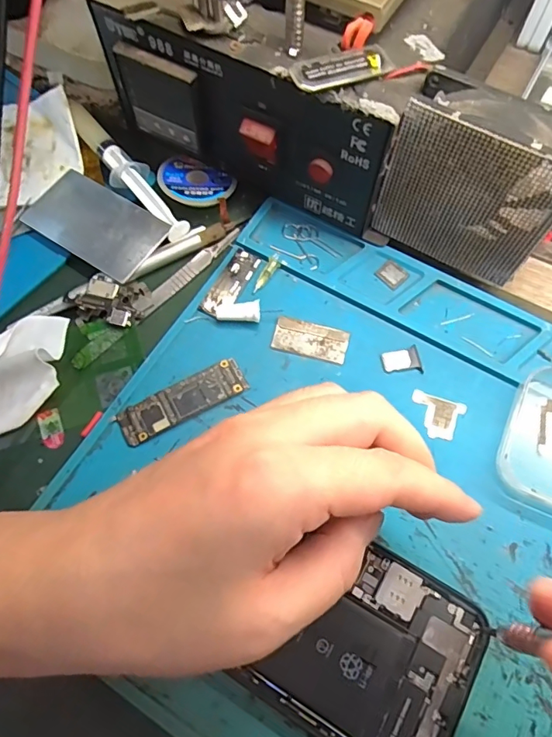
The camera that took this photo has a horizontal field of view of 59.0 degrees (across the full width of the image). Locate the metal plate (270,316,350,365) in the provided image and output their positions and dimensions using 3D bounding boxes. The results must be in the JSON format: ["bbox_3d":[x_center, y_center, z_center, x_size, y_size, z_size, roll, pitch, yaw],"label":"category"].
[{"bbox_3d":[0.018,-0.015,0.254,0.038,0.004,0.018,13,69,7],"label":"metal plate"}]

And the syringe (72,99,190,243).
[{"bbox_3d":[-0.087,-0.115,0.283,0.023,0.017,0.107,-32,71,-10],"label":"syringe"}]

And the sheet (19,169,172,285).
[{"bbox_3d":[-0.101,-0.082,0.276,0.077,0.004,0.043,31,77,14],"label":"sheet"}]

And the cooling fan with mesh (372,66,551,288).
[{"bbox_3d":[0.095,-0.085,0.237,0.079,0.084,0.029,27,71,12],"label":"cooling fan with mesh"}]

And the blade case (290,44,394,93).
[{"bbox_3d":[0.028,-0.127,0.208,0.044,0.007,0.015,-21,69,-6],"label":"blade case"}]

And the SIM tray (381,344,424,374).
[{"bbox_3d":[0.064,-0.004,0.248,0.020,0.004,0.014,-12,68,-3],"label":"SIM tray"}]

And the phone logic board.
[{"bbox_3d":[-0.046,0.016,0.241,0.064,0.005,0.019,-28,70,-9],"label":"phone logic board"}]

